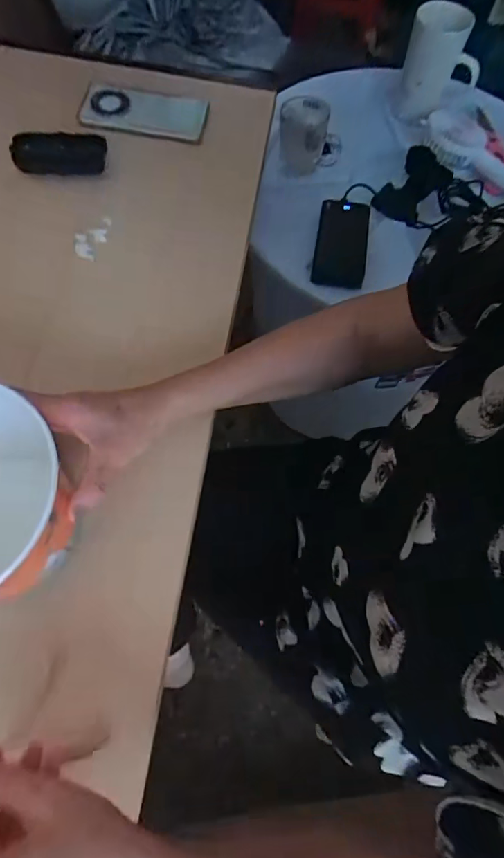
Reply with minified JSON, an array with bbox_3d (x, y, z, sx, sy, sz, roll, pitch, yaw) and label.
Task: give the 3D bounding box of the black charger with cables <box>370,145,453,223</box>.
[{"bbox_3d":[0.259,-0.390,0.750,0.077,0.055,0.127,37,71,13],"label":"black charger with cables"}]

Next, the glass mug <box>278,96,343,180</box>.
[{"bbox_3d":[0.088,-0.467,0.744,0.095,0.068,0.086,-5,67,-4],"label":"glass mug"}]

